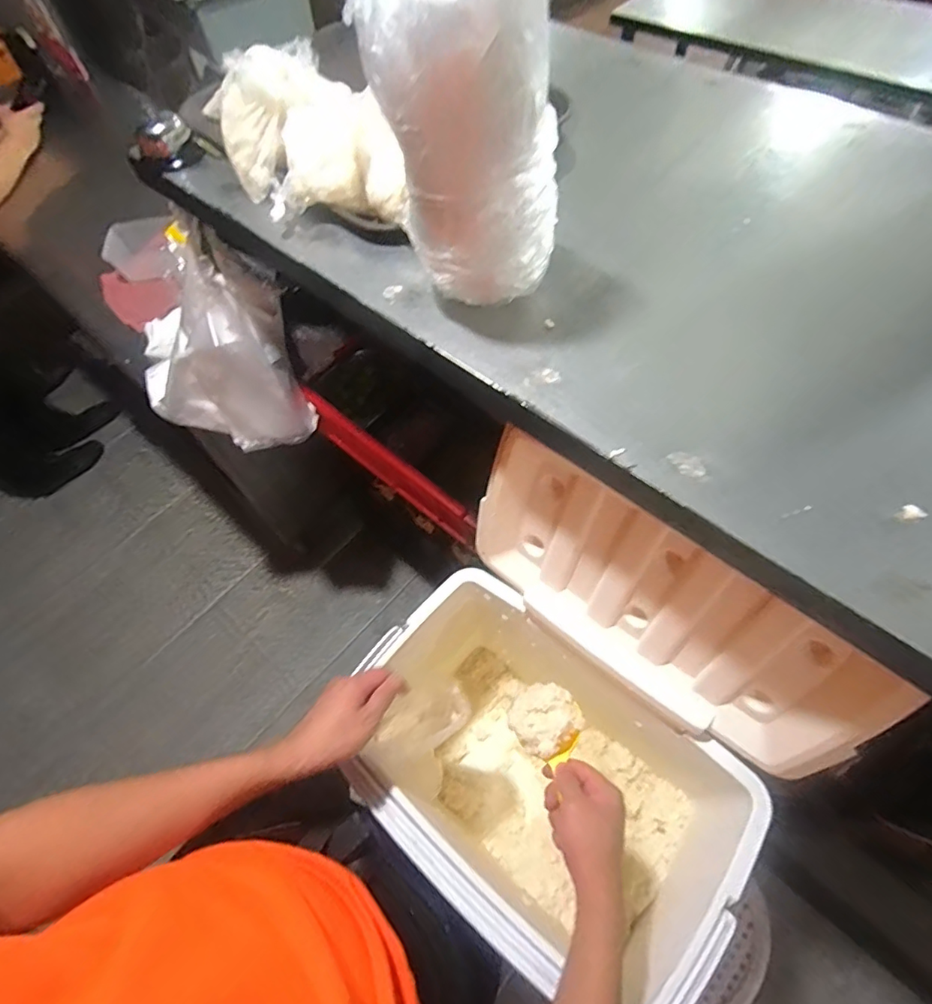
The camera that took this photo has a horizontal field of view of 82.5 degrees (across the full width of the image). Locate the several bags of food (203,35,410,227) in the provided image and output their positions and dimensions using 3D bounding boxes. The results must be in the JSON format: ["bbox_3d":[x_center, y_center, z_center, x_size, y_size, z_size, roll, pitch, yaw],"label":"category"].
[{"bbox_3d":[-0.166,-0.385,0.574,0.145,0.093,0.285,-31,62,-15],"label":"several bags of food"}]

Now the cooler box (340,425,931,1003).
[{"bbox_3d":[0.108,0.303,0.679,0.452,0.572,0.361,35,67,21],"label":"cooler box"}]

